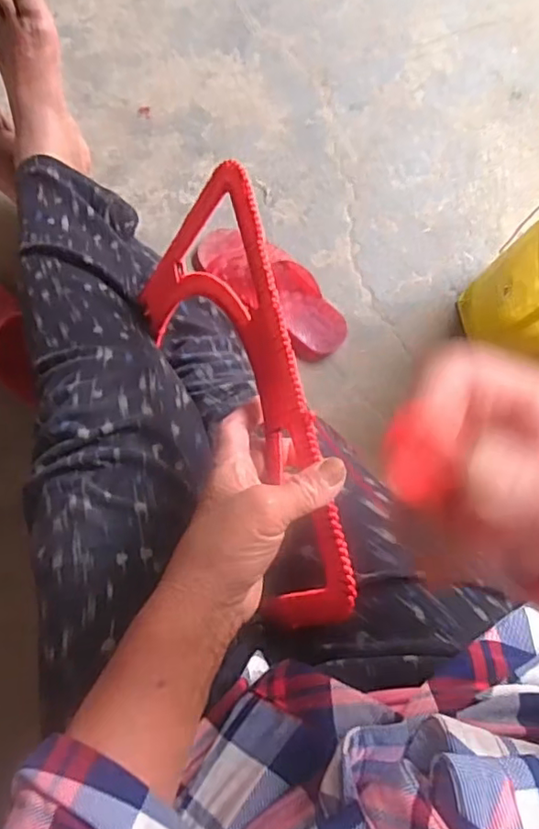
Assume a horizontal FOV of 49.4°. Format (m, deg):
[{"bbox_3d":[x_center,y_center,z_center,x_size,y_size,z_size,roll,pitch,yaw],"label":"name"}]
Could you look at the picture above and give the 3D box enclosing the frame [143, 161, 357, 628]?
[{"bbox_3d":[-0.029,-0.005,0.446,0.014,0.195,0.326,-6,70,-30],"label":"frame"}]

